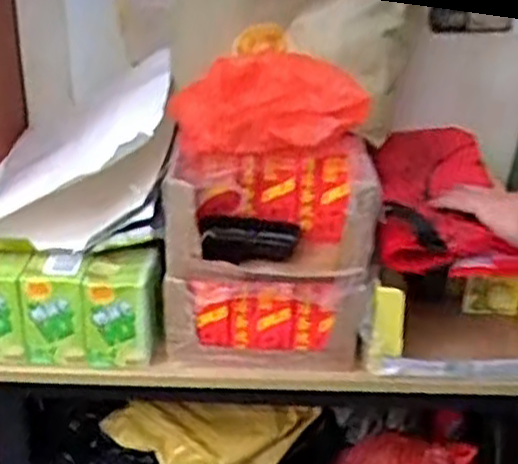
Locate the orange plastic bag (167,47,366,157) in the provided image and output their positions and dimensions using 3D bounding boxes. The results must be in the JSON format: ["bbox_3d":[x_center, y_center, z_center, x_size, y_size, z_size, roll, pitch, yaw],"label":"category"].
[{"bbox_3d":[0.002,-0.133,0.815,0.210,0.092,0.103,-3,23,25],"label":"orange plastic bag"}]

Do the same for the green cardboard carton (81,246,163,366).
[{"bbox_3d":[-0.146,0.077,0.841,0.080,0.111,0.060,-1,27,-6],"label":"green cardboard carton"}]

